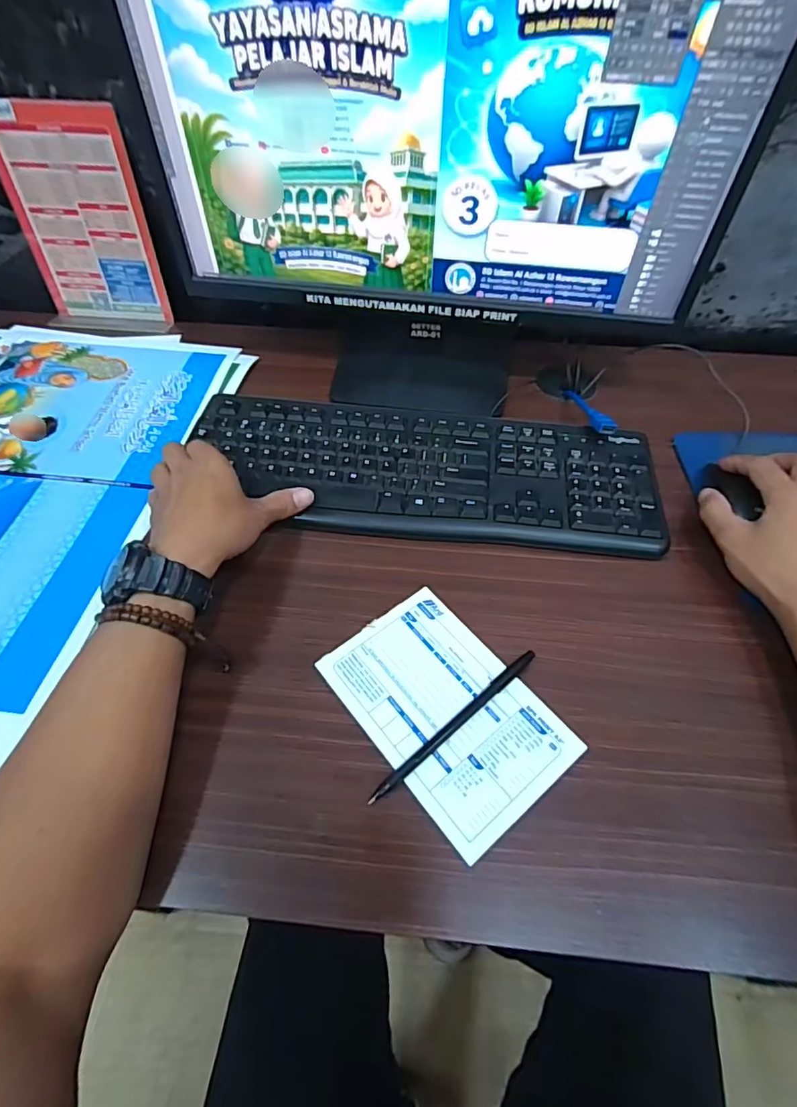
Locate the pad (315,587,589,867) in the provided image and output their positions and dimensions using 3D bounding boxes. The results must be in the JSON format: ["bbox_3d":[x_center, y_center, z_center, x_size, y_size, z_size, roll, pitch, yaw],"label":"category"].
[{"bbox_3d":[0.032,0.105,0.359,0.106,0.004,0.161,-34,61,-22],"label":"pad"}]

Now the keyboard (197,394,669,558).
[{"bbox_3d":[0.020,-0.079,0.483,0.421,0.019,0.154,10,55,7],"label":"keyboard"}]

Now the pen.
[{"bbox_3d":[0.041,0.114,0.349,0.148,0.006,0.011,-36,62,-23],"label":"pen"}]

